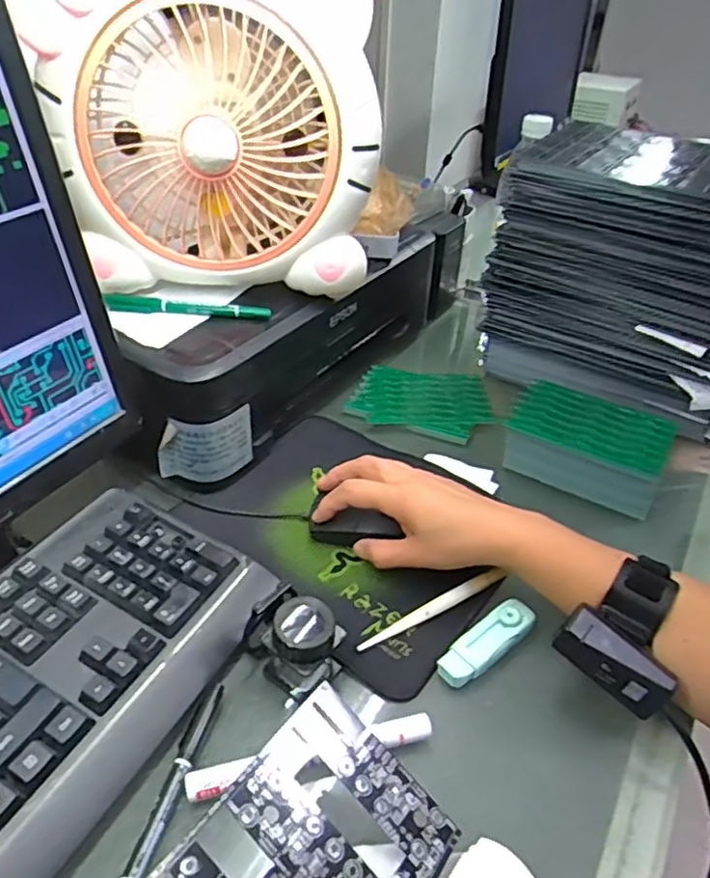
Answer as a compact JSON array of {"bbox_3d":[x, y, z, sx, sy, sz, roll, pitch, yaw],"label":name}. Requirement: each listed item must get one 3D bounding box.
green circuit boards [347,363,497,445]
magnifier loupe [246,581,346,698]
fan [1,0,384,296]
[{"bbox_3d":[0.070,-0.041,0.667,0.140,0.010,0.103,13,39,12],"label":"green circuit boards"},{"bbox_3d":[-0.038,0.131,0.422,0.050,0.060,0.041,32,46,32],"label":"magnifier loupe"},{"bbox_3d":[-0.116,-0.249,0.530,0.256,0.237,0.128,-5,39,-11],"label":"fan"}]

